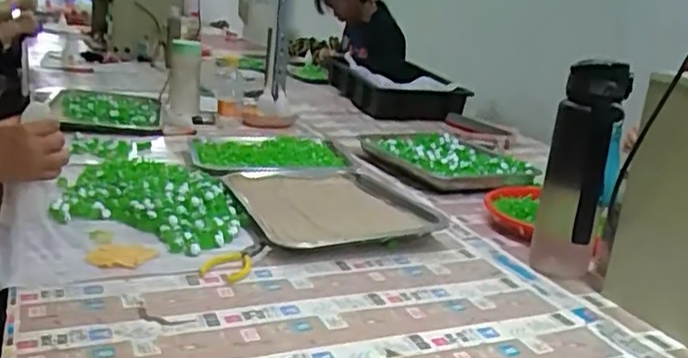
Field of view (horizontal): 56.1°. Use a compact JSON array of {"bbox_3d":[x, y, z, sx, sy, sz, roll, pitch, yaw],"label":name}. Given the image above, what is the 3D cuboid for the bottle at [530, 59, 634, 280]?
[{"bbox_3d":[0.304,-0.003,0.845,0.079,0.292,0.068,10,16,16],"label":"bottle"}]

